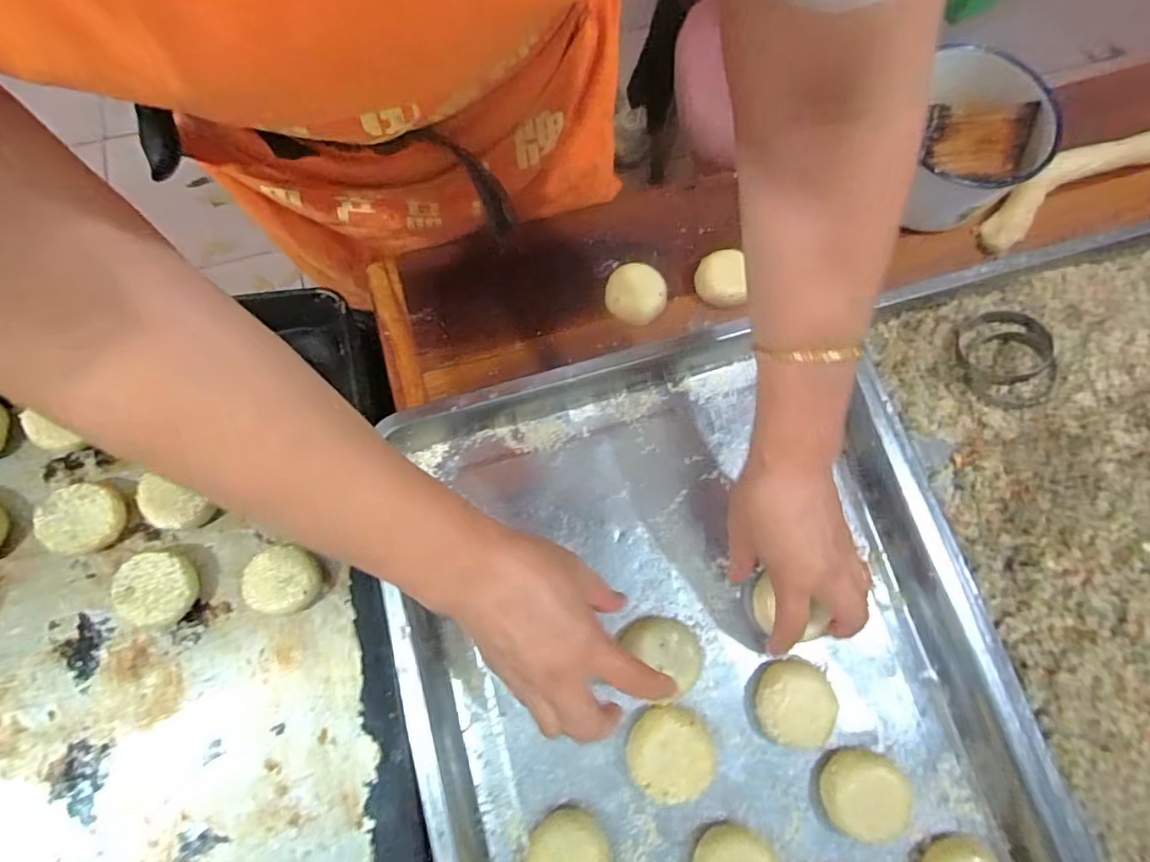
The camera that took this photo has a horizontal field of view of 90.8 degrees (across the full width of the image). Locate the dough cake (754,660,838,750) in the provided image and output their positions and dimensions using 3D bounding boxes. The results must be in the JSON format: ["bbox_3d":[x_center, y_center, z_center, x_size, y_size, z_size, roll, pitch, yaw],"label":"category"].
[{"bbox_3d":[0.161,0.199,0.413,0.054,0.025,0.056,0,76,0],"label":"dough cake"}]

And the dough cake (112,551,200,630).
[{"bbox_3d":[-0.327,0.125,0.449,0.056,0.027,0.054,5,76,1],"label":"dough cake"}]

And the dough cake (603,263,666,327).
[{"bbox_3d":[0.055,-0.122,0.520,0.052,0.031,0.055,-5,76,-2],"label":"dough cake"}]

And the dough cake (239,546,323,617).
[{"bbox_3d":[-0.234,0.121,0.457,0.054,0.024,0.051,0,76,0],"label":"dough cake"}]

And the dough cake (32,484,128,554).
[{"bbox_3d":[-0.395,0.070,0.452,0.051,0.022,0.054,0,76,0],"label":"dough cake"}]

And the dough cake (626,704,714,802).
[{"bbox_3d":[0.067,0.228,0.404,0.057,0.028,0.058,0,76,0],"label":"dough cake"}]

